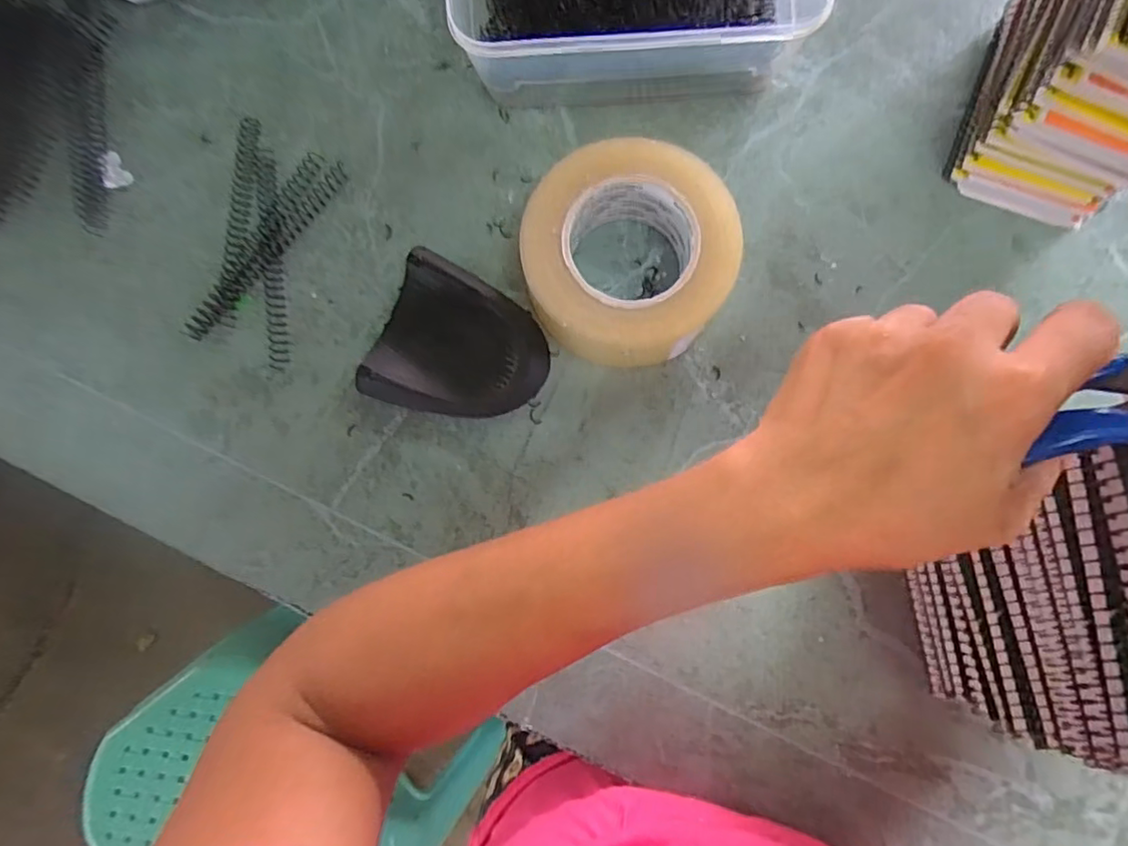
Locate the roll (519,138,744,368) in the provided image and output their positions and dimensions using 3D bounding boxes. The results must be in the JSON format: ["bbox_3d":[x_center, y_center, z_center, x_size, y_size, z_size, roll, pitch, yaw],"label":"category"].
[{"bbox_3d":[0.041,-0.104,0.378,0.127,0.053,0.129,0,81,1],"label":"roll"}]

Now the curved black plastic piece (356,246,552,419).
[{"bbox_3d":[-0.064,-0.047,0.385,0.103,0.032,0.095,21,82,4],"label":"curved black plastic piece"}]

